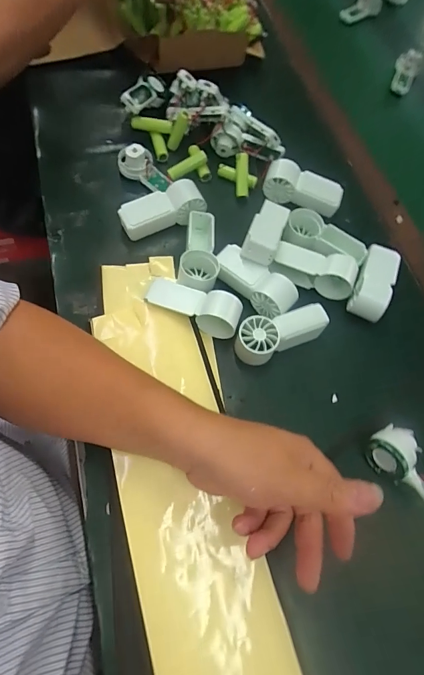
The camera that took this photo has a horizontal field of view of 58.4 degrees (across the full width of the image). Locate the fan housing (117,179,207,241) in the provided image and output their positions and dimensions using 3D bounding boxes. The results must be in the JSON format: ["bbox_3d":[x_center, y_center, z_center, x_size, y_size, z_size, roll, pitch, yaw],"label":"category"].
[{"bbox_3d":[-0.056,-0.142,0.422,0.091,0.030,0.037,-21,69,-9],"label":"fan housing"}]

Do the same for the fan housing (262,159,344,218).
[{"bbox_3d":[0.111,-0.183,0.458,0.092,0.032,0.046,23,65,2],"label":"fan housing"}]

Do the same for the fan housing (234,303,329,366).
[{"bbox_3d":[0.067,-0.006,0.378,0.092,0.034,0.042,-25,72,-18],"label":"fan housing"}]

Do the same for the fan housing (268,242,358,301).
[{"bbox_3d":[0.110,-0.074,0.410,0.087,0.032,0.038,19,65,0],"label":"fan housing"}]

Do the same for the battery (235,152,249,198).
[{"bbox_3d":[0.037,-0.195,0.458,0.017,0.015,0.049,-2,110,-1],"label":"battery"}]

